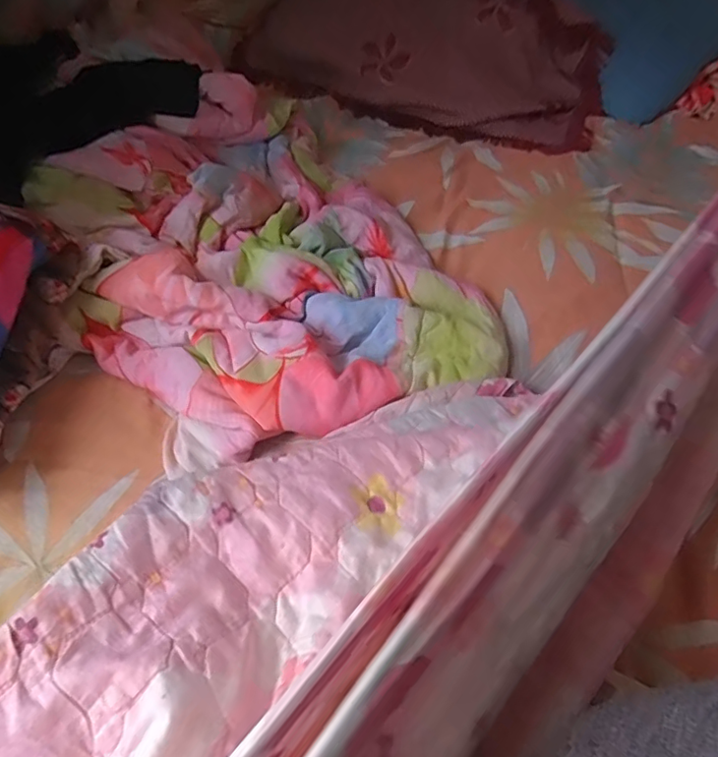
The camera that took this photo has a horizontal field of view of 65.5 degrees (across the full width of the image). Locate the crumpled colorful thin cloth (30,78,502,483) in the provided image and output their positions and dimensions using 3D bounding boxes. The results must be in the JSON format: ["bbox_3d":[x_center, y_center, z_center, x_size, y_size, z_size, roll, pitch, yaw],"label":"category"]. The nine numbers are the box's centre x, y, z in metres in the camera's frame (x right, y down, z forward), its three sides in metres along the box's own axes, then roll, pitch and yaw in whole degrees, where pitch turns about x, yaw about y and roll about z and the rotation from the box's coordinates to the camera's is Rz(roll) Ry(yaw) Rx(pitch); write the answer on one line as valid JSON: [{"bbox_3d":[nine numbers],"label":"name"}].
[{"bbox_3d":[-0.139,-0.178,0.742,0.441,0.081,0.593,-25,60,-19],"label":"crumpled colorful thin cloth"}]

